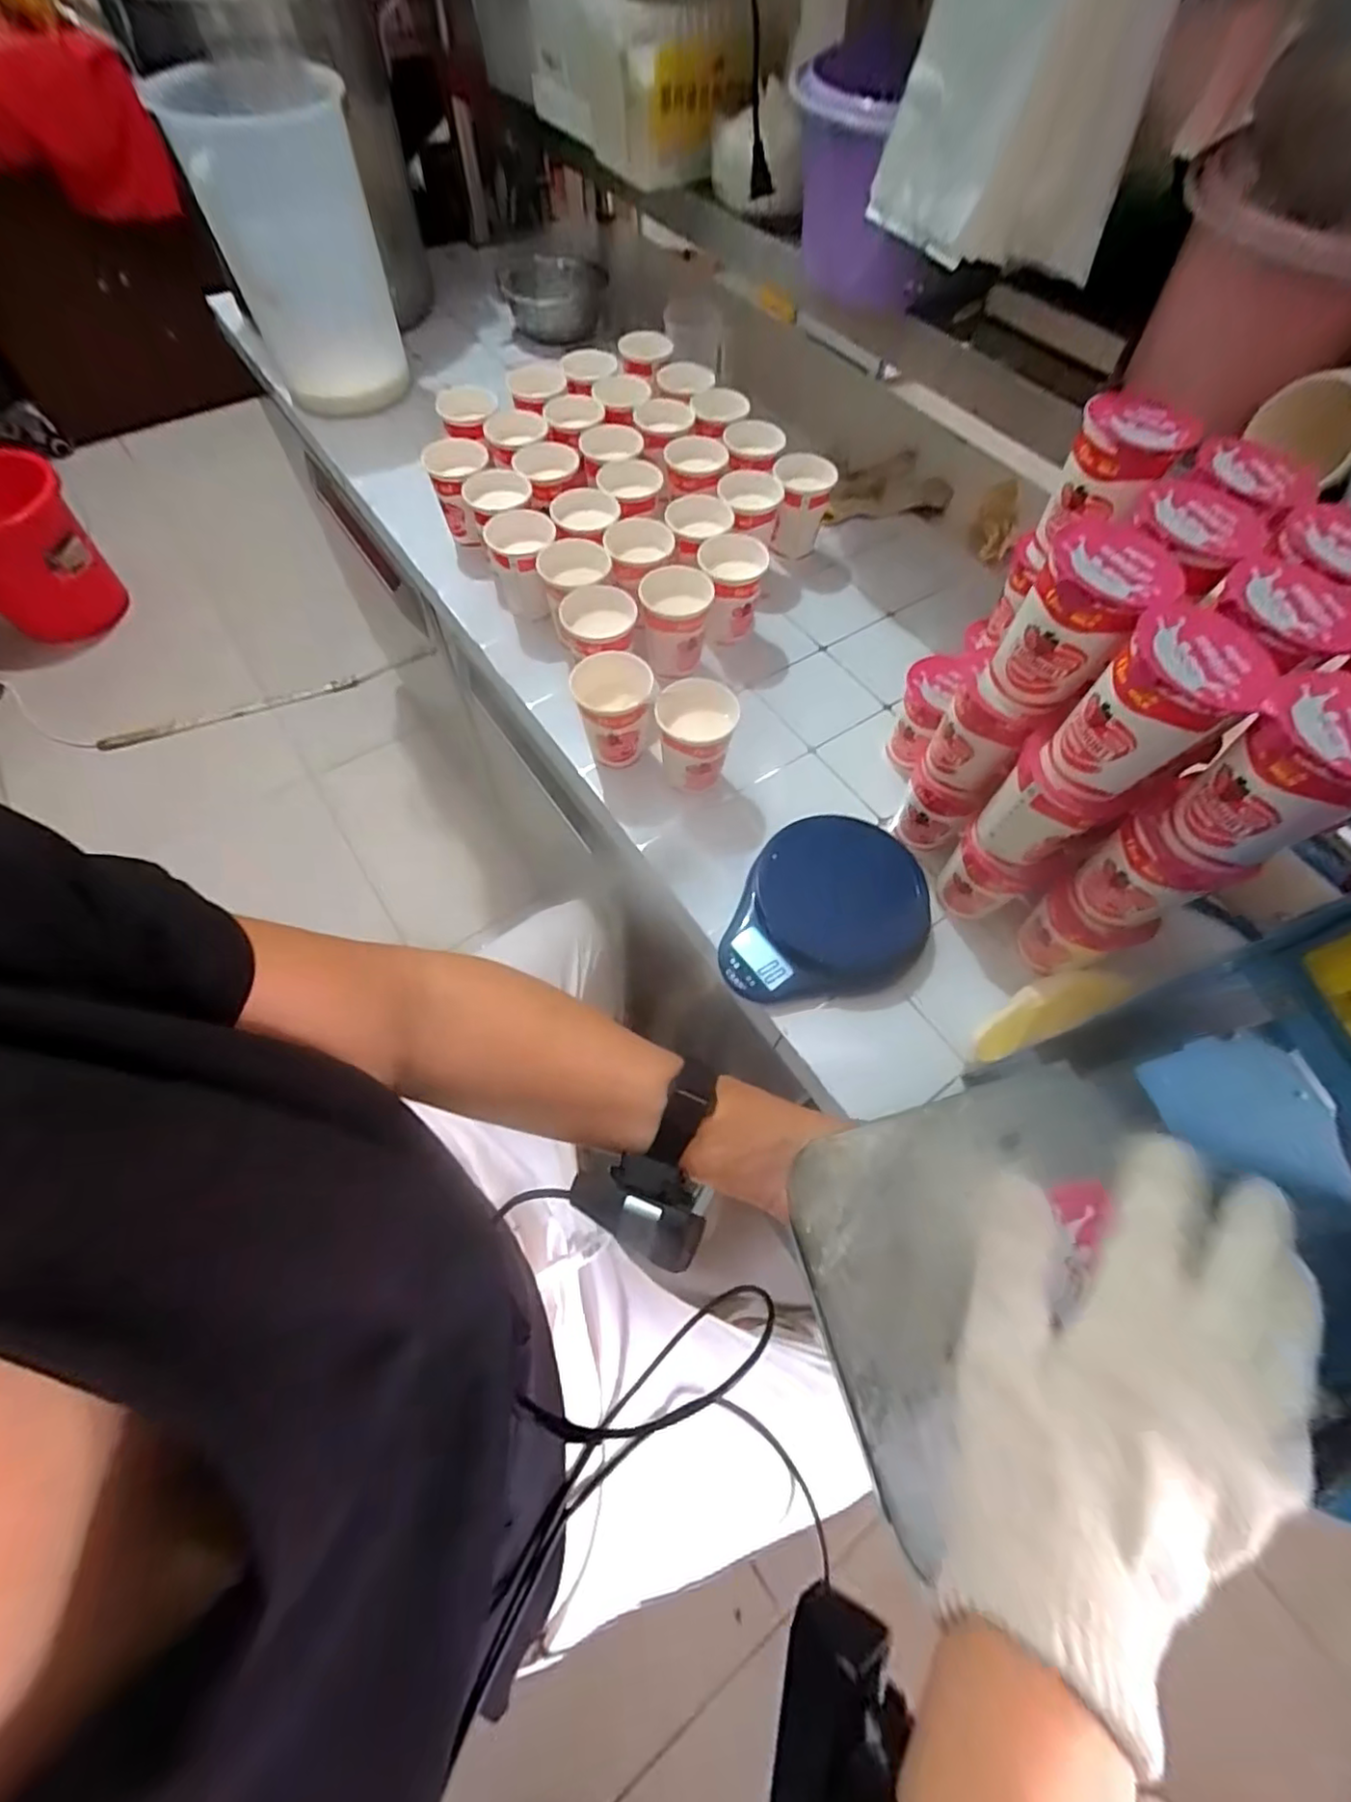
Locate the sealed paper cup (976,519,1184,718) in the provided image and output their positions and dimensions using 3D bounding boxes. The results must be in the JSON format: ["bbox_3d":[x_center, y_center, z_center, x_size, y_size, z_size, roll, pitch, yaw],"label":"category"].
[{"bbox_3d":[0.233,-0.163,0.373,0.063,0.102,0.068,1,63,-1],"label":"sealed paper cup"}]

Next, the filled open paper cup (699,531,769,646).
[{"bbox_3d":[0.054,-0.311,0.636,0.060,0.080,0.066,1,63,-1],"label":"filled open paper cup"}]

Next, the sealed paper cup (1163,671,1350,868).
[{"bbox_3d":[0.307,-0.060,0.322,0.070,0.084,0.064,1,63,-1],"label":"sealed paper cup"}]

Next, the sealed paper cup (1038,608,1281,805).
[{"bbox_3d":[0.257,-0.101,0.342,0.066,0.085,0.062,-37,70,-18],"label":"sealed paper cup"}]

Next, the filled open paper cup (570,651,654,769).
[{"bbox_3d":[-0.054,-0.168,0.560,0.064,0.076,0.069,1,63,-1],"label":"filled open paper cup"}]

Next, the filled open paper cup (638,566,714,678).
[{"bbox_3d":[0.001,-0.263,0.611,0.065,0.087,0.067,-8,64,-6],"label":"filled open paper cup"}]

